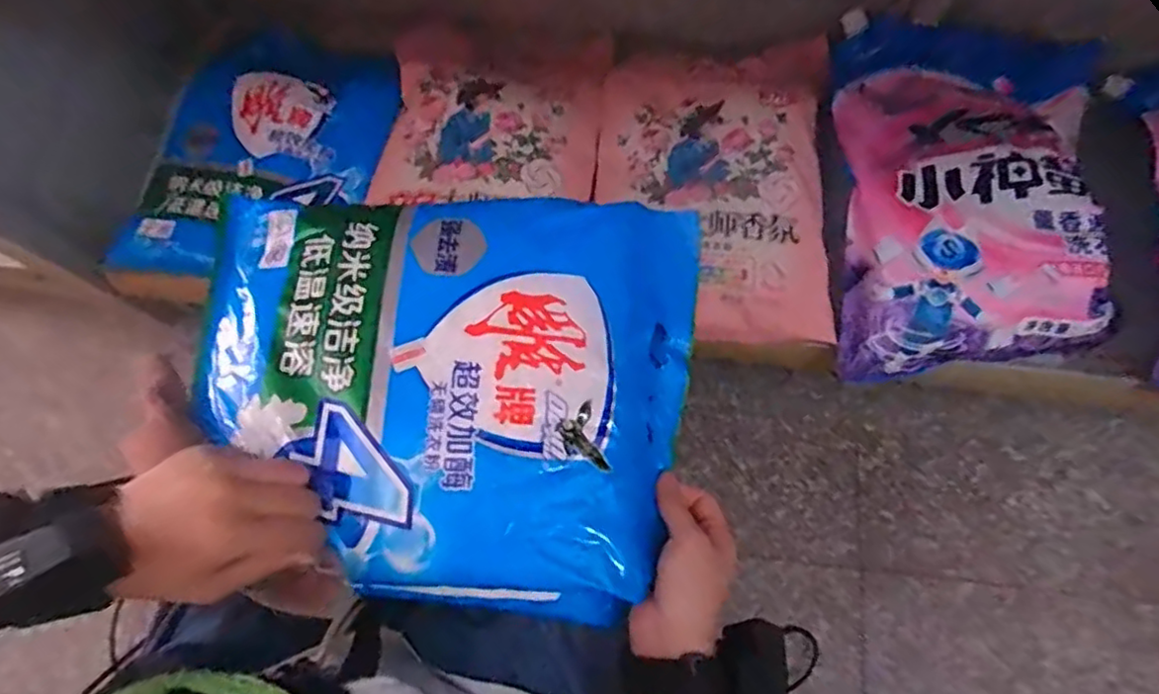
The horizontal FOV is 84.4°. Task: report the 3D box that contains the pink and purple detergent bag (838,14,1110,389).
[{"bbox_3d":[0.436,-0.176,0.696,0.307,0.074,0.421,2,71,2],"label":"pink and purple detergent bag"}]

